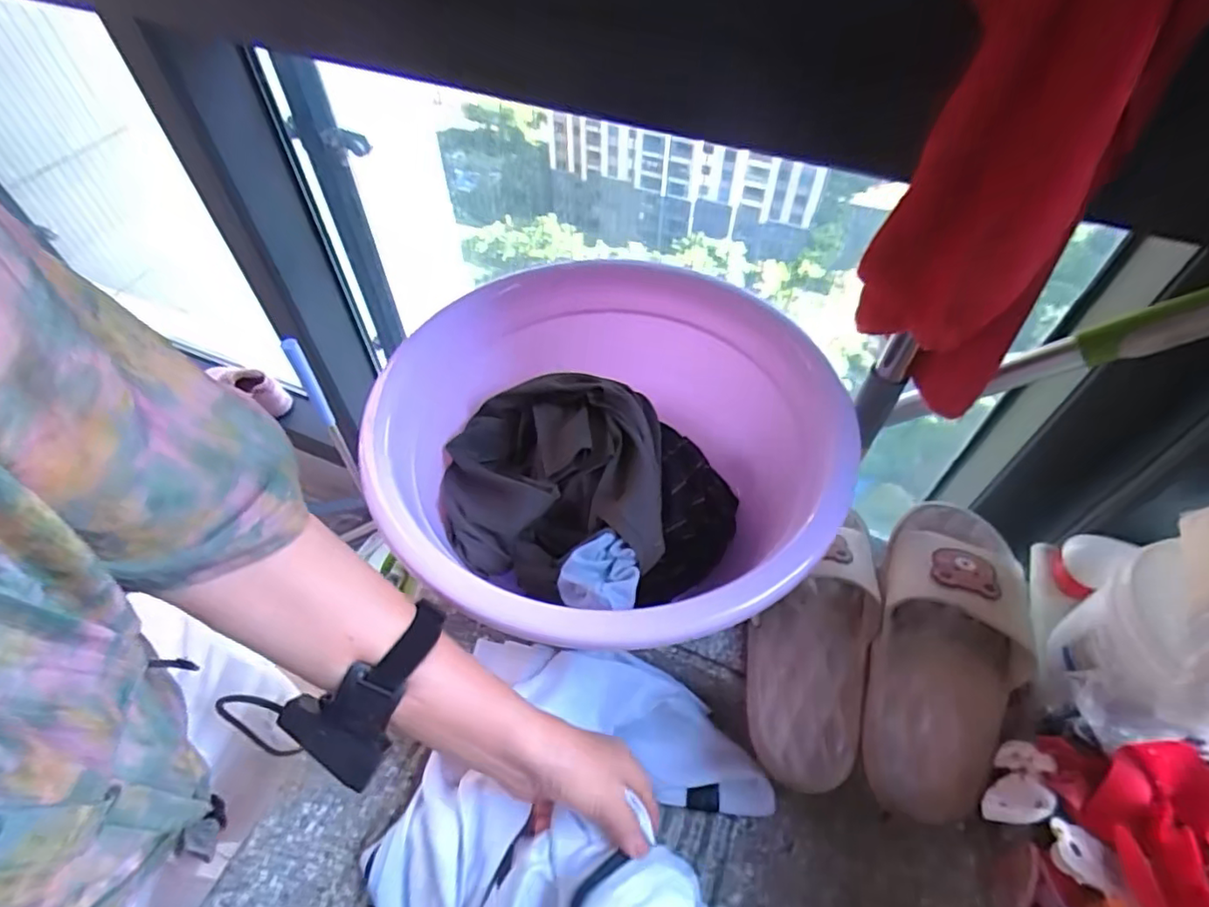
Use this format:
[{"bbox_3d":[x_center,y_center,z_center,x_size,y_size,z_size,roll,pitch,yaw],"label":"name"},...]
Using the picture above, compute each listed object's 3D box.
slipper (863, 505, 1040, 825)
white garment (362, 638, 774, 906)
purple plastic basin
[{"bbox_3d":[0.274,0.145,0.486,0.105,0.057,0.258,15,55,11],"label":"slipper"},{"bbox_3d":[-0.030,0.297,0.461,0.242,0.126,0.304,28,59,20],"label":"white garment"},{"bbox_3d":[-0.009,-0.005,0.558,0.396,0.139,0.365,0,54,1],"label":"purple plastic basin"}]

